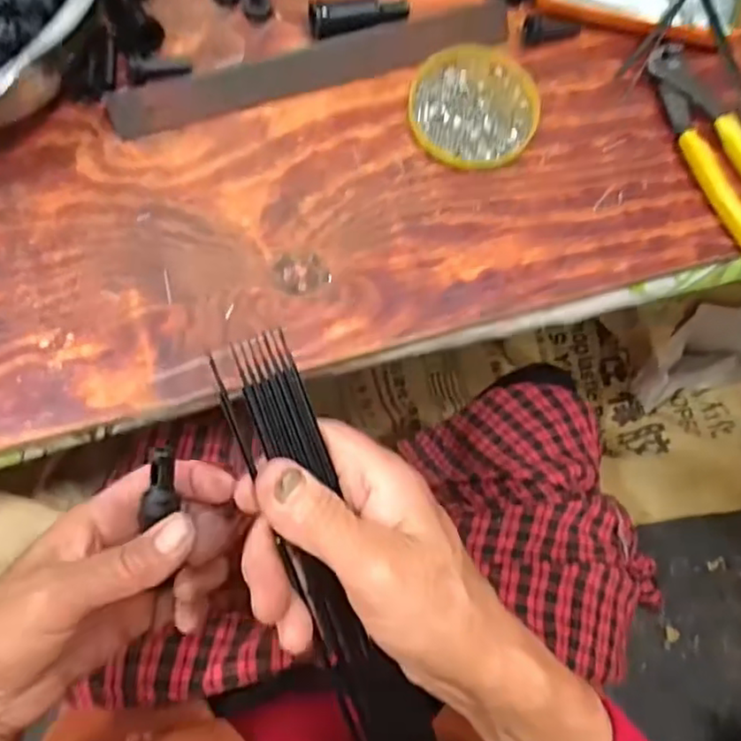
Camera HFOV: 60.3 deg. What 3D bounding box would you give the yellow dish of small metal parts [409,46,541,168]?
[{"bbox_3d":[0.068,-0.175,0.418,0.081,0.013,0.090,8,69,3],"label":"yellow dish of small metal parts"}]

